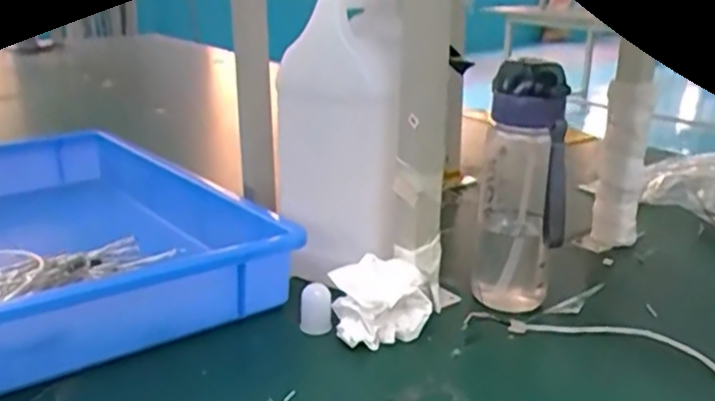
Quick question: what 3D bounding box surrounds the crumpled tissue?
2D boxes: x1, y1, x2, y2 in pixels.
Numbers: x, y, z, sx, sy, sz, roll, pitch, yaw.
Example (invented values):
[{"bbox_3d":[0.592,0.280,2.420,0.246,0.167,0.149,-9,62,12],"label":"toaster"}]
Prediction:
[{"bbox_3d":[0.022,0.094,0.614,0.089,0.059,0.060,-5,20,-14],"label":"crumpled tissue"}]

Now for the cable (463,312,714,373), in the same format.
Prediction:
[{"bbox_3d":[0.216,0.147,0.534,0.190,0.026,0.232,-5,20,-15],"label":"cable"}]

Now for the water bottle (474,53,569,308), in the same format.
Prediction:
[{"bbox_3d":[0.159,-0.010,0.655,0.081,0.234,0.074,5,20,14],"label":"water bottle"}]

